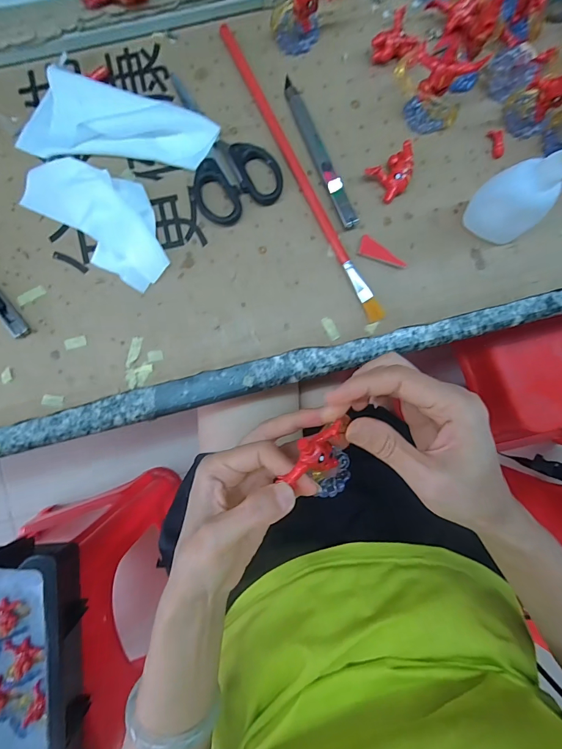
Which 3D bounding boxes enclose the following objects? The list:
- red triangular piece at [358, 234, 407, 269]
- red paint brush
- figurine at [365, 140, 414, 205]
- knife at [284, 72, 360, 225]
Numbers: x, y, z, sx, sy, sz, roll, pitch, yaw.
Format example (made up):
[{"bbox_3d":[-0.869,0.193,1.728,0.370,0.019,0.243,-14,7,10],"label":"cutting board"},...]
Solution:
[{"bbox_3d":[0.079,-0.094,0.280,0.038,0.004,0.016,21,93,10],"label":"red triangular piece"},{"bbox_3d":[0.014,-0.159,0.281,0.012,0.012,0.262,-27,89,-2],"label":"red paint brush"},{"bbox_3d":[0.090,-0.155,0.282,0.035,0.016,0.029,-36,89,-3],"label":"figurine"},{"bbox_3d":[0.030,-0.174,0.283,0.014,0.013,0.130,-22,89,-2],"label":"knife"}]

